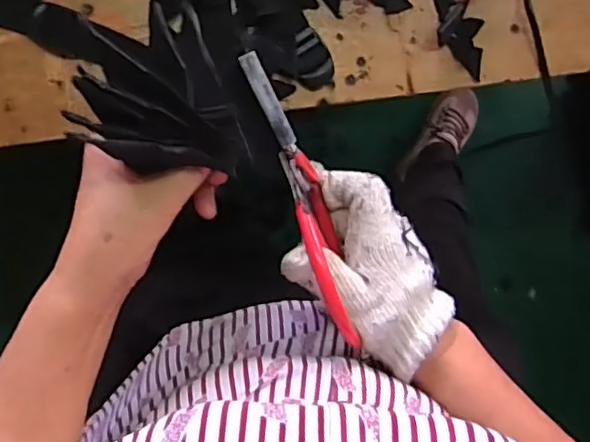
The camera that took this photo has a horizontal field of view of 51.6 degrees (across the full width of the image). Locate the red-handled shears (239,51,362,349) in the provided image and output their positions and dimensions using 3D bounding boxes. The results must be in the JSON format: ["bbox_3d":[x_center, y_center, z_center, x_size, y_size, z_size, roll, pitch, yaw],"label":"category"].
[{"bbox_3d":[0.007,-0.015,0.379,0.020,0.067,0.177,-19,102,1],"label":"red-handled shears"}]

